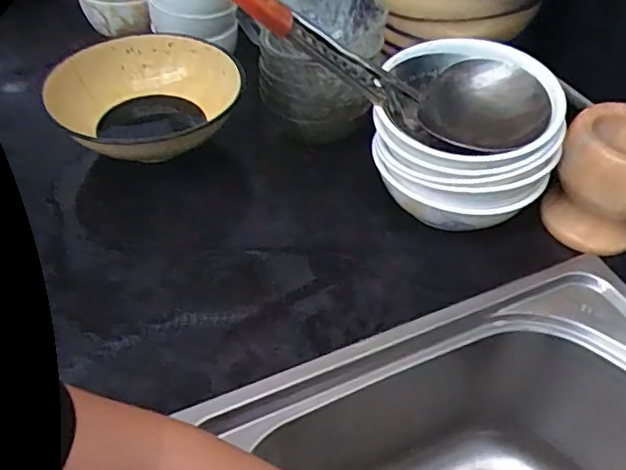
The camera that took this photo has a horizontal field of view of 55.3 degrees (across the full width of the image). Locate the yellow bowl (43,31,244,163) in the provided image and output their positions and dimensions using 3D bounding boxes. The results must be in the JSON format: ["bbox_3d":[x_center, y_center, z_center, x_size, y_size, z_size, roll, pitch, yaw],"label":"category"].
[{"bbox_3d":[-0.171,-0.128,0.620,0.185,0.074,0.171,-6,47,-8],"label":"yellow bowl"}]

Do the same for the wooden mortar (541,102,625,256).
[{"bbox_3d":[0.275,-0.064,0.531,0.099,0.148,0.093,29,52,23],"label":"wooden mortar"}]

